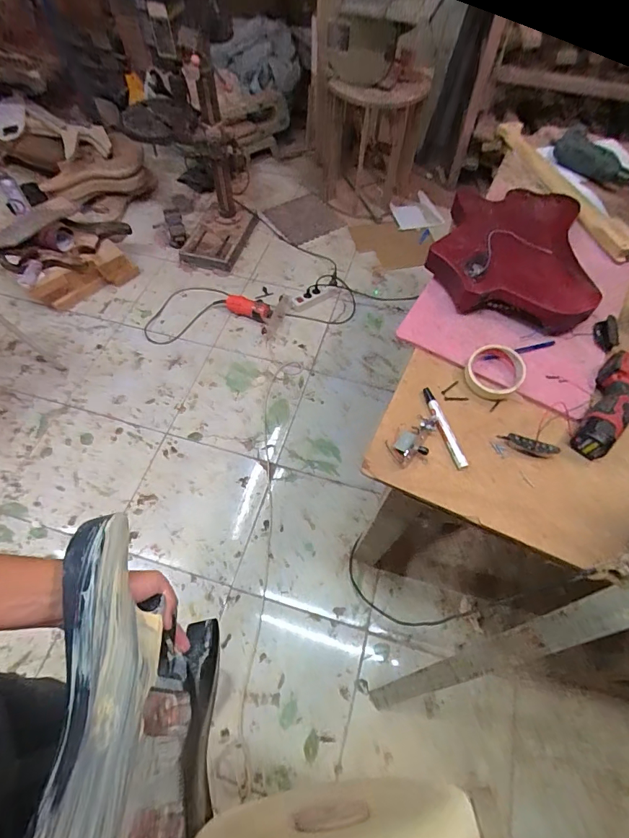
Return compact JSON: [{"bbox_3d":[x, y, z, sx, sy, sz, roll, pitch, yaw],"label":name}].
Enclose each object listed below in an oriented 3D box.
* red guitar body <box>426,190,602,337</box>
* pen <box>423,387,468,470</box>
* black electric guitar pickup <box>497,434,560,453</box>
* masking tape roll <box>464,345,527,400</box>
[{"bbox_3d":[0.397,-0.334,0.823,0.300,0.066,0.361,22,60,12],"label":"red guitar body"},{"bbox_3d":[0.201,0.012,0.655,0.020,0.017,0.144,-14,60,-10],"label":"pen"},{"bbox_3d":[0.326,0.038,0.638,0.080,0.026,0.015,19,60,10],"label":"black electric guitar pickup"},{"bbox_3d":[0.299,-0.081,0.691,0.087,0.030,0.089,1,58,-1],"label":"masking tape roll"}]

